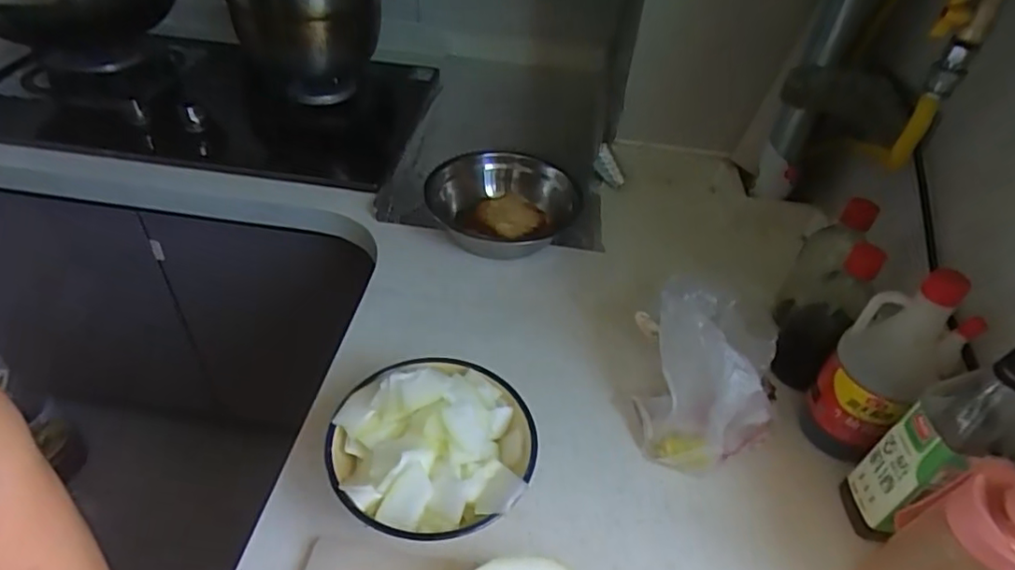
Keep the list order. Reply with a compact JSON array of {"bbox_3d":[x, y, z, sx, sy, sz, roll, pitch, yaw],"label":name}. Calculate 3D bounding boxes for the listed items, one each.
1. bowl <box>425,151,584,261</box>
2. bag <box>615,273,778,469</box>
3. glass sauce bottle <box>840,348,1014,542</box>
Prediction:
[{"bbox_3d":[-0.008,-0.109,0.819,0.175,0.079,0.185,3,42,-2],"label":"bowl"},{"bbox_3d":[0.190,0.085,0.600,0.132,0.133,0.158,19,44,16],"label":"bag"},{"bbox_3d":[0.344,0.119,0.477,0.056,0.254,0.059,-29,51,-32],"label":"glass sauce bottle"}]

